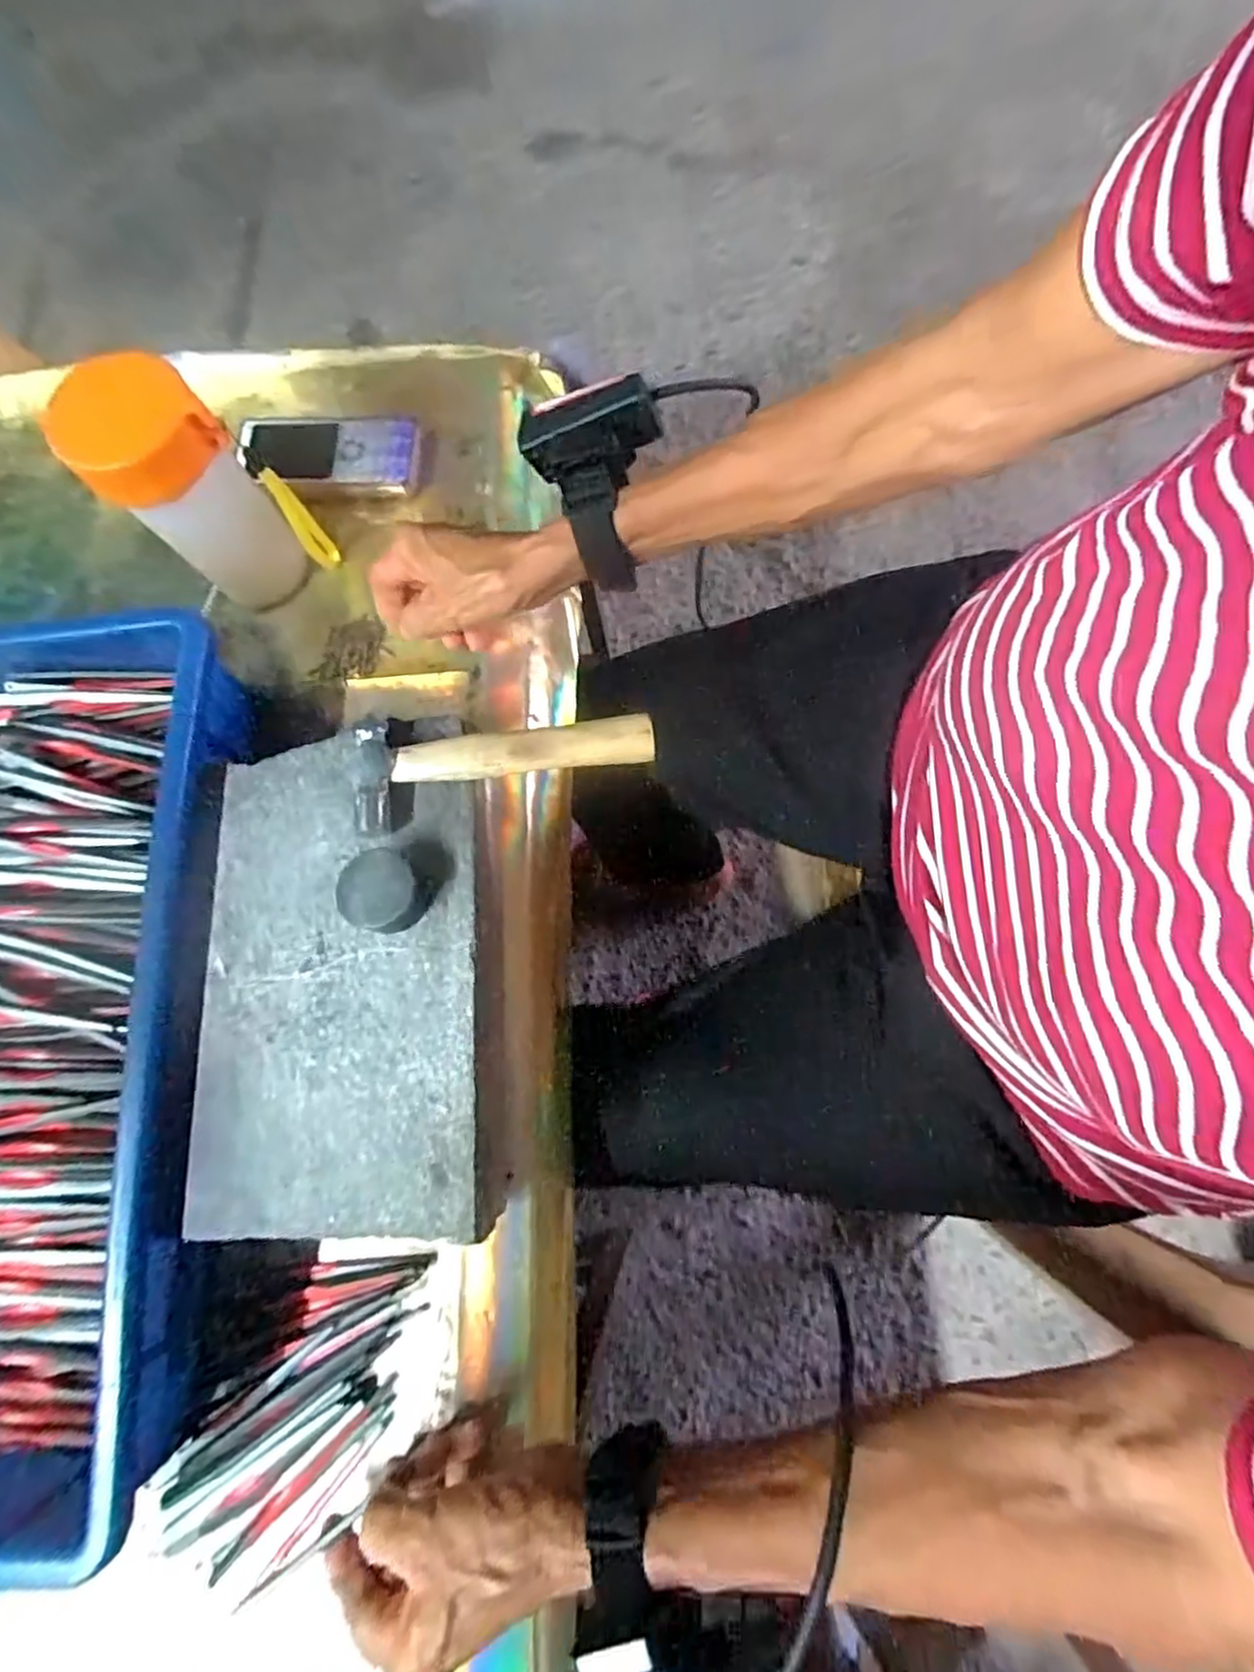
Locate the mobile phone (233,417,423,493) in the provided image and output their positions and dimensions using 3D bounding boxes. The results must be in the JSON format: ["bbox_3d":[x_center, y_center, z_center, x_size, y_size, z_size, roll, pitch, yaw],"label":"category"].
[{"bbox_3d":[-0.199,-0.255,0.462,0.128,0.018,0.060,-1,76,5],"label":"mobile phone"}]

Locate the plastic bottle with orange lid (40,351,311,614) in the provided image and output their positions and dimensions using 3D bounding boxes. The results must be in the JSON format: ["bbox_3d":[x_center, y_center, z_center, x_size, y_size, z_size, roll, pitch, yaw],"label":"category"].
[{"bbox_3d":[-0.237,-0.188,0.390,0.067,0.135,0.053,-39,76,-5],"label":"plastic bottle with orange lid"}]

